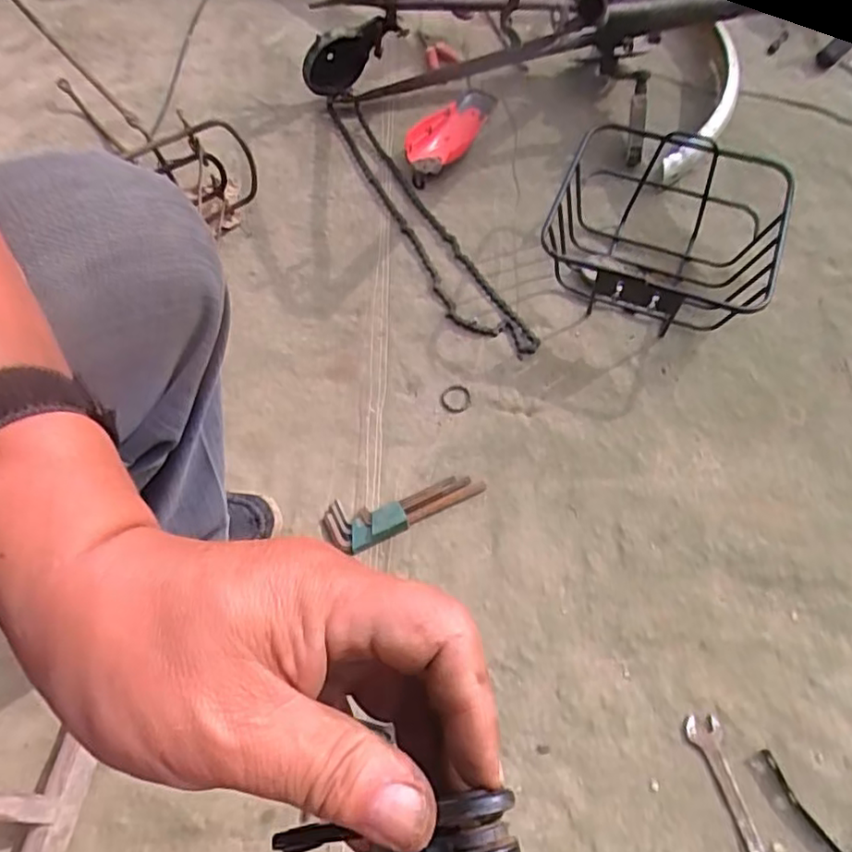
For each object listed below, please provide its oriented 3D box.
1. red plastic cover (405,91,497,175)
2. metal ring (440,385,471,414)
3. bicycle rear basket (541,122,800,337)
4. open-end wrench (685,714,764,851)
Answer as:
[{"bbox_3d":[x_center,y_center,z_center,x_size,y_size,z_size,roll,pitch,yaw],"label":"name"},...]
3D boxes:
[{"bbox_3d":[0.044,-0.453,0.950,0.083,0.051,0.174,35,70,16],"label":"red plastic cover"},{"bbox_3d":[0.038,-0.033,0.772,0.039,0.007,0.041,0,64,1],"label":"metal ring"},{"bbox_3d":[0.289,-0.229,0.780,0.258,0.132,0.225,20,67,11],"label":"bicycle rear basket"},{"bbox_3d":[0.287,0.351,0.582,0.032,0.005,0.148,-13,65,-5],"label":"open-end wrench"}]

